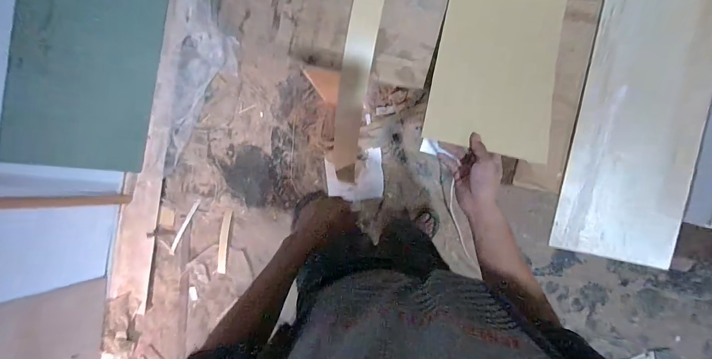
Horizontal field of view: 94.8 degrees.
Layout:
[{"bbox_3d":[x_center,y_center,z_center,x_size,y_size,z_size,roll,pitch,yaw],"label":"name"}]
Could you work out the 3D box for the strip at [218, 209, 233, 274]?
[{"bbox_3d":[-0.613,0.288,1.521,0.046,0.009,0.301,8,95,3],"label":"strip"}]

